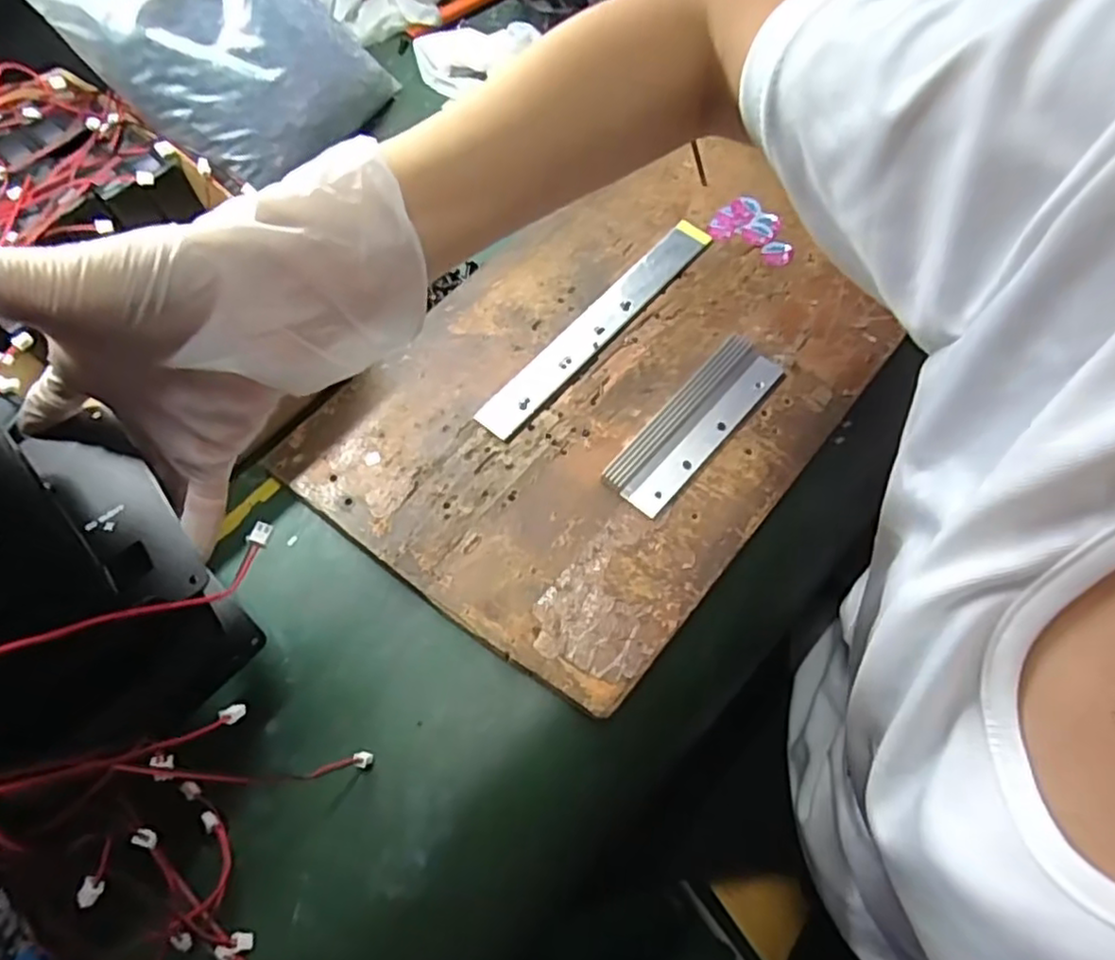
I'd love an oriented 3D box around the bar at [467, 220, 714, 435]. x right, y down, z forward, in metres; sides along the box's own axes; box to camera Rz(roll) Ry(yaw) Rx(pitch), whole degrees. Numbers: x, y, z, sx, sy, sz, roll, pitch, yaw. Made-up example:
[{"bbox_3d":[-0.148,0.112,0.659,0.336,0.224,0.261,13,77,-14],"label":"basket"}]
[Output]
[{"bbox_3d":[0.027,-0.105,0.454,0.027,0.006,0.211,38,73,18],"label":"bar"}]

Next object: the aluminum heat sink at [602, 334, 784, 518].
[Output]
[{"bbox_3d":[0.083,-0.036,0.417,0.042,0.007,0.131,39,73,18],"label":"aluminum heat sink"}]

